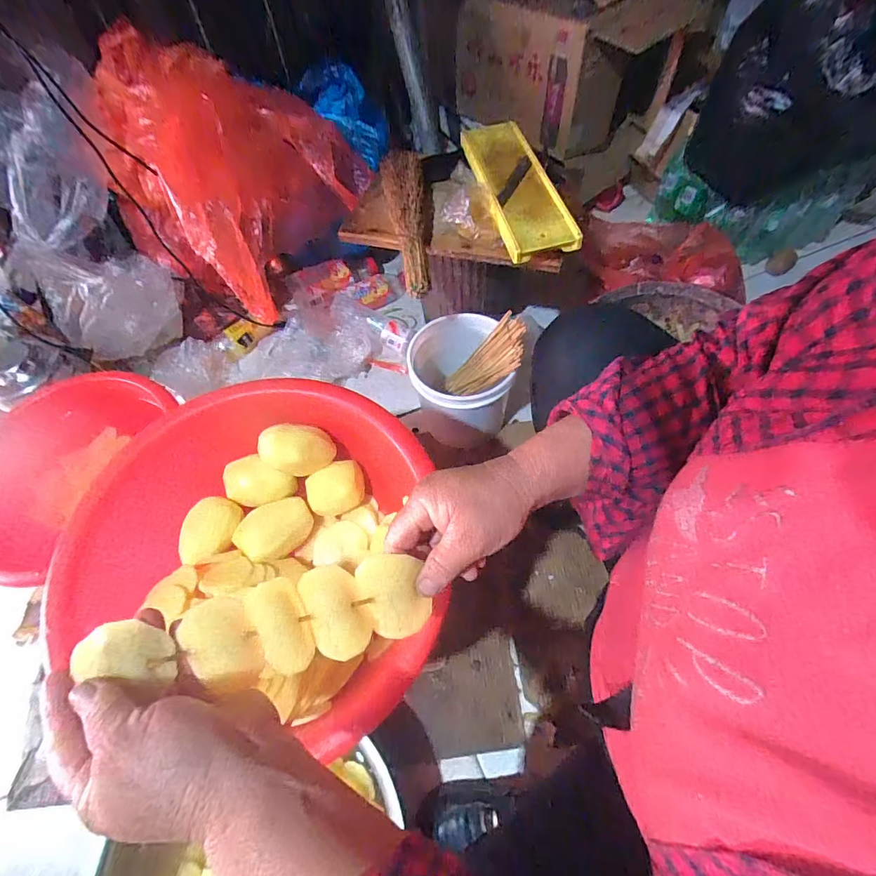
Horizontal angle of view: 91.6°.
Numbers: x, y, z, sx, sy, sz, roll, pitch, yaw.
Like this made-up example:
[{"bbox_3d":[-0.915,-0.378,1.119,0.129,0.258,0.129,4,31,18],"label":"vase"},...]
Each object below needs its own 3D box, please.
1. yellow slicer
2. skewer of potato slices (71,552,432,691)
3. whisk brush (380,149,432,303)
[{"bbox_3d":[0.122,-0.402,0.671,0.103,0.030,0.292,-14,66,-1],"label":"yellow slicer"},{"bbox_3d":[-0.111,0.125,0.283,0.206,0.025,0.056,-6,59,-17],"label":"skewer of potato slices"},{"bbox_3d":[-0.051,-0.350,0.672,0.072,0.051,0.306,-6,60,1],"label":"whisk brush"}]

